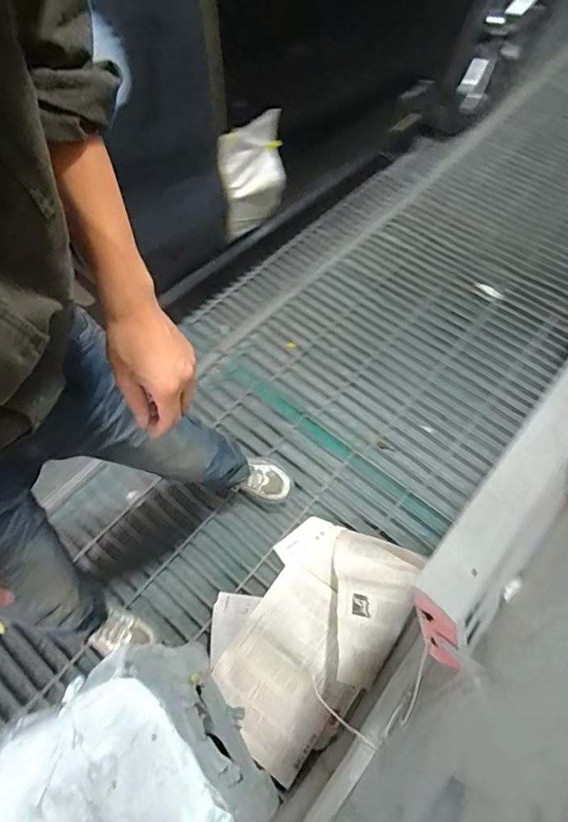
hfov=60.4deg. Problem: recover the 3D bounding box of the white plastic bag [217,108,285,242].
[{"bbox_3d":[-0.093,-0.648,1.394,0.052,0.323,0.230,39,67,18],"label":"white plastic bag"}]

